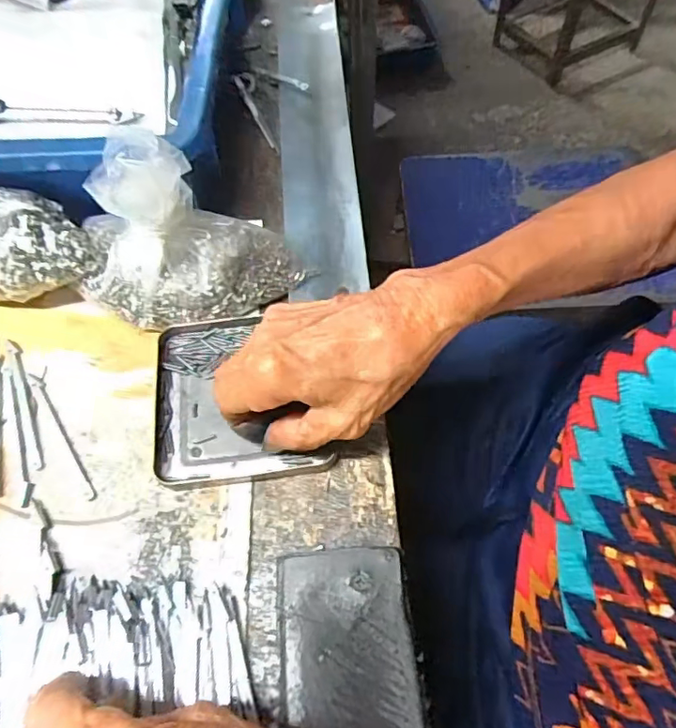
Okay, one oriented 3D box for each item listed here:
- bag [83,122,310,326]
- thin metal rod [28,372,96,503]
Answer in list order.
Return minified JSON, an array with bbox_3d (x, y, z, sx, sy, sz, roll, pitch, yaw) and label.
[{"bbox_3d":[-0.090,-0.073,0.296,0.121,0.122,0.049,-2,61,2],"label":"bag"},{"bbox_3d":[-0.154,0.037,0.306,0.006,0.004,0.092,-34,65,-15],"label":"thin metal rod"}]

